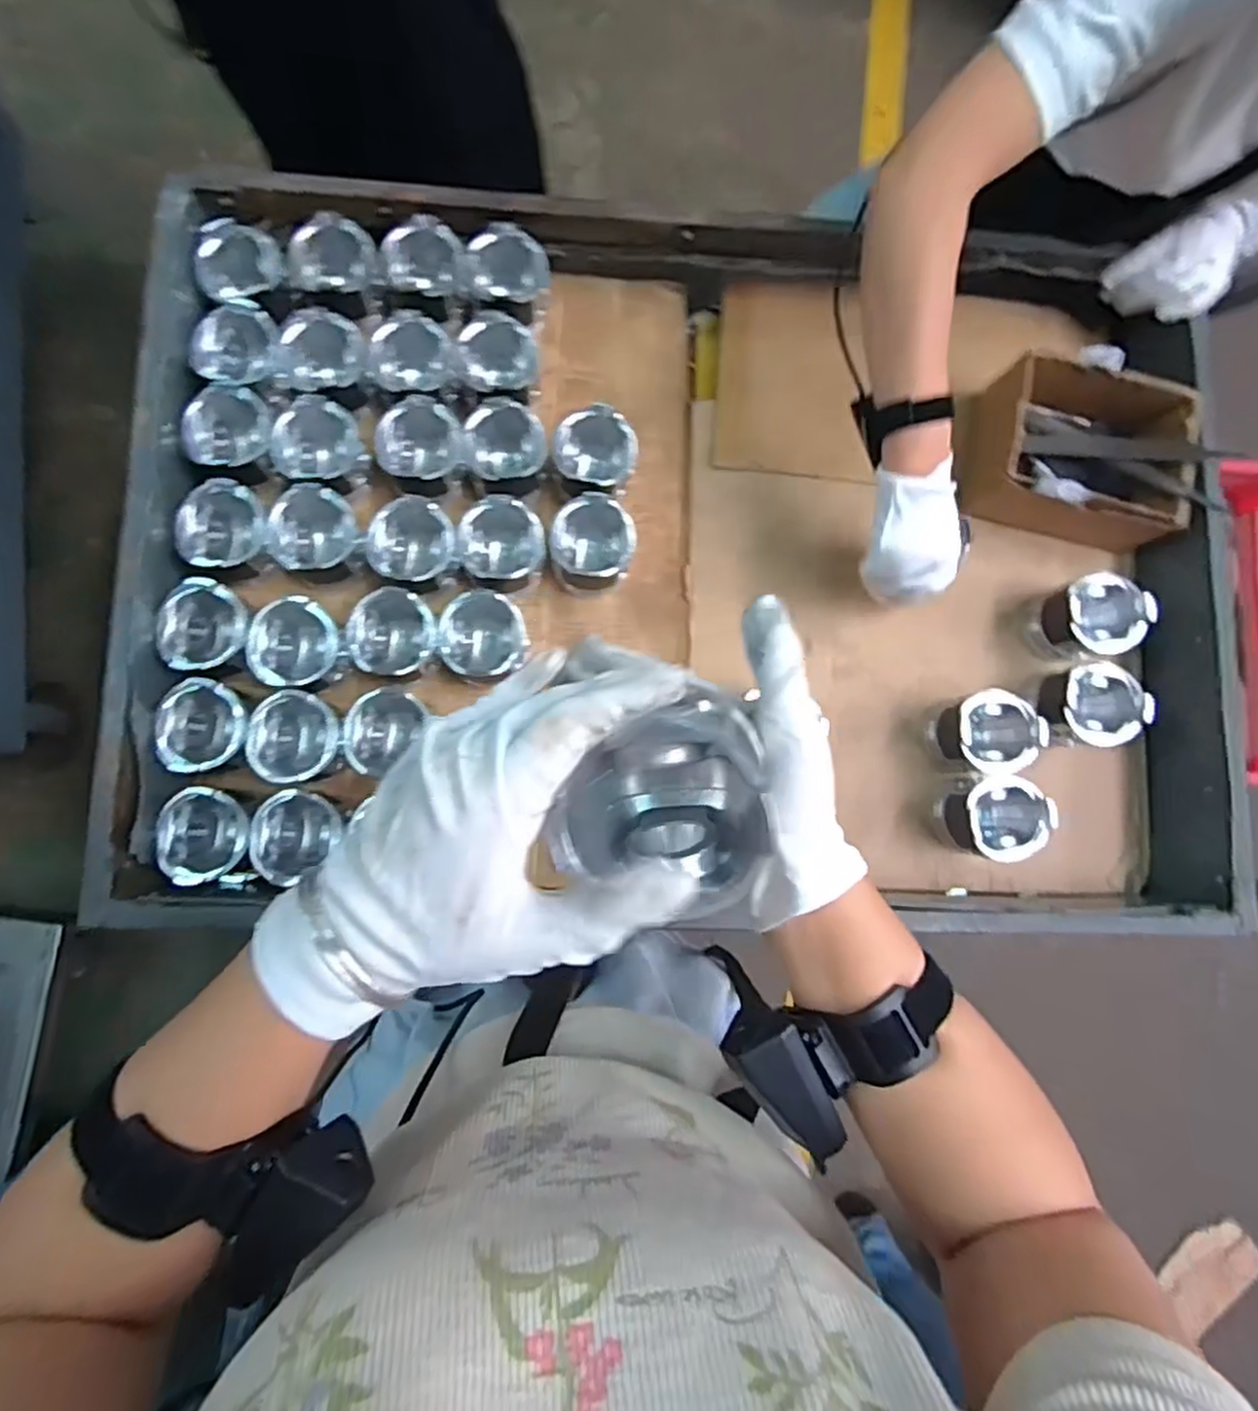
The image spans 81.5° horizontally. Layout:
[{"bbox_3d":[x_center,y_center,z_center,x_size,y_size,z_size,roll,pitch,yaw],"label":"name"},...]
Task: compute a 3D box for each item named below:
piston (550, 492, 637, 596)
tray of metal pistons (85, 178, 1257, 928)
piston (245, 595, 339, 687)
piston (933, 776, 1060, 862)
[{"bbox_3d":[-0.038,-0.166,0.763,0.081,0.090,0.083,1,83,-5],"label":"piston"},{"bbox_3d":[0.077,-0.151,0.776,1.096,0.106,0.729,1,83,-5],"label":"tray of metal pistons"},{"bbox_3d":[-0.327,-0.059,0.726,0.087,0.065,0.083,1,83,-5],"label":"piston"},{"bbox_3d":[0.379,0.118,0.770,0.092,0.078,0.085,2,83,-5],"label":"piston"}]

